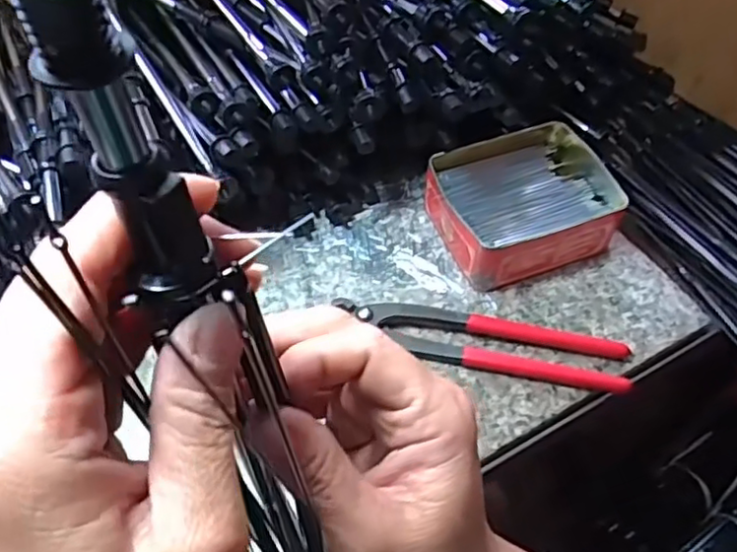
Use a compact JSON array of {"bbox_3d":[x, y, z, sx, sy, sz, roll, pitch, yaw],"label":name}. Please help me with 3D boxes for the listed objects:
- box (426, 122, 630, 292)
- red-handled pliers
[{"bbox_3d":[0.114,-0.053,0.481,0.127,0.045,0.100,-18,56,-15],"label":"box"},{"bbox_3d":[0.075,0.043,0.434,0.188,0.014,0.039,10,54,6],"label":"red-handled pliers"}]

